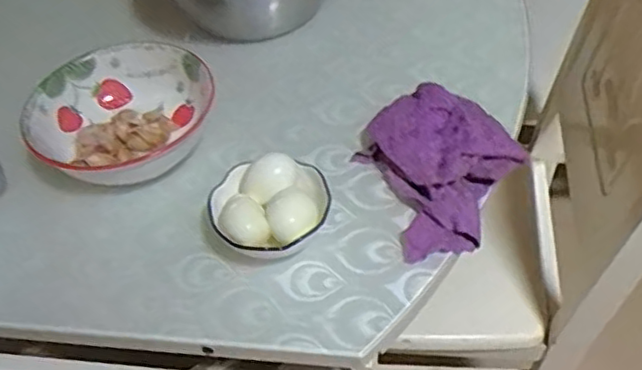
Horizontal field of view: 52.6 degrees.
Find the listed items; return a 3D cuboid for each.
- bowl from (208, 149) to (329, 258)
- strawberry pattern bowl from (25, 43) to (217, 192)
[{"bbox_3d":[-0.044,0.023,0.557,0.102,0.045,0.094,1,49,7],"label":"bowl"},{"bbox_3d":[-0.191,-0.063,0.643,0.170,0.064,0.169,-3,49,3],"label":"strawberry pattern bowl"}]

